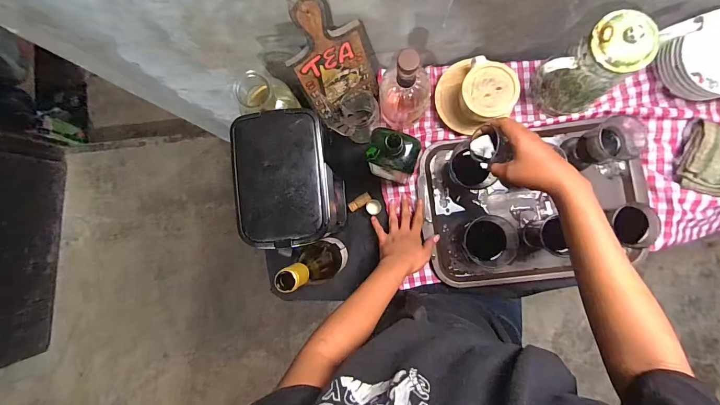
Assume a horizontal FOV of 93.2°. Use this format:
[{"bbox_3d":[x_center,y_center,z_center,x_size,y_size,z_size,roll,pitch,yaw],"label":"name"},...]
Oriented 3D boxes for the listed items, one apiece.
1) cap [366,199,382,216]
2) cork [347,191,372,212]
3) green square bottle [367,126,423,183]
[{"bbox_3d":[0.030,0.010,0.722,0.032,0.013,0.033,0,87,5],"label":"cap"},{"bbox_3d":[0.000,-0.001,0.726,0.051,0.017,0.022,-32,85,2],"label":"cork"},{"bbox_3d":[0.064,-0.082,0.618,0.081,0.214,0.065,22,89,6],"label":"green square bottle"}]

